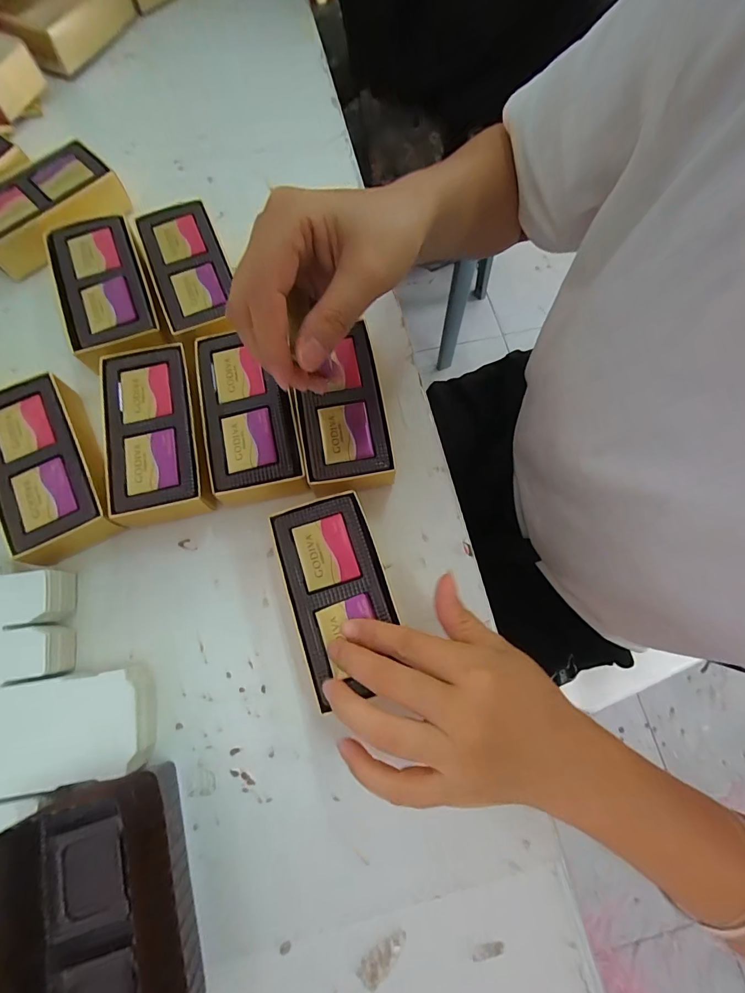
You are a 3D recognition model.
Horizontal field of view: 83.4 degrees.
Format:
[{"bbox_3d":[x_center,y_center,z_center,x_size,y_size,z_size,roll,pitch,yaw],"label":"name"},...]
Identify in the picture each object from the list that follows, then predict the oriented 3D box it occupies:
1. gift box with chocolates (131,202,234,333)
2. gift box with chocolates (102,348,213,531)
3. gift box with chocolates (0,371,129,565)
[{"bbox_3d":[-0.132,-0.166,0.322,0.064,0.038,0.115,-22,75,-7],"label":"gift box with chocolates"},{"bbox_3d":[-0.143,-0.039,0.280,0.058,0.030,0.121,-16,74,-6],"label":"gift box with chocolates"},{"bbox_3d":[-0.207,-0.018,0.272,0.065,0.029,0.121,-28,75,-9],"label":"gift box with chocolates"}]

